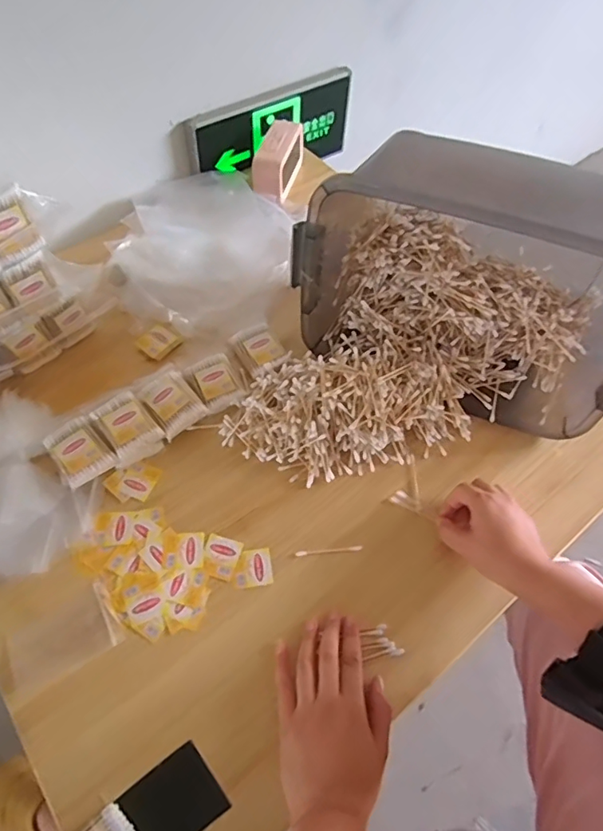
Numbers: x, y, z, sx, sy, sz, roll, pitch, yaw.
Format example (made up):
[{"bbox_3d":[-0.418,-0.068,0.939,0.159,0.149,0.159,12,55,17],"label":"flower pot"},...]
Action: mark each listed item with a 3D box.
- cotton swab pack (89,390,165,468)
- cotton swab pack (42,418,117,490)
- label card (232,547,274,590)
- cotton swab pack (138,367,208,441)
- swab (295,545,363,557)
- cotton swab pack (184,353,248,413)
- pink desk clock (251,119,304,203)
[{"bbox_3d":[-0.204,0.018,0.600,0.060,0.042,0.080,-34,63,-21],"label":"cotton swab pack"},{"bbox_3d":[-0.251,0.044,0.582,0.056,0.036,0.075,-34,64,-21],"label":"cotton swab pack"},{"bbox_3d":[-0.052,0.160,0.535,0.040,0.004,0.038,-8,57,-6],"label":"label card"},{"bbox_3d":[-0.158,-0.016,0.620,0.059,0.036,0.086,-33,63,-20],"label":"cotton swab pack"},{"bbox_3d":[0.030,0.145,0.548,0.072,0.004,0.006,-5,57,-4],"label":"swab"},{"bbox_3d":[-0.108,-0.043,0.644,0.056,0.019,0.078,-28,61,-18],"label":"cotton swab pack"},{"bbox_3d":[-0.039,-0.424,0.852,0.058,0.069,0.161,13,58,8],"label":"pink desk clock"}]

